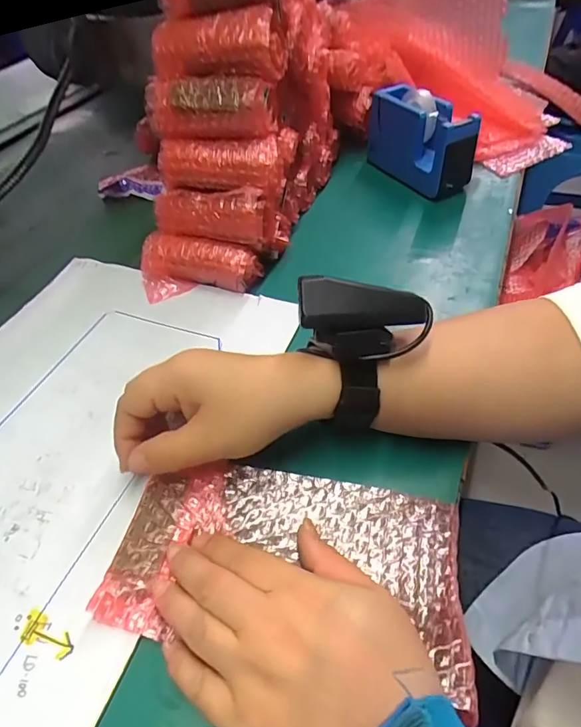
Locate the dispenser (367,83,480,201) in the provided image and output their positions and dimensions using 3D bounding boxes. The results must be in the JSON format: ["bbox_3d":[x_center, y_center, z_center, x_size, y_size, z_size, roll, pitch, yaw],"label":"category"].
[{"bbox_3d":[0.140,-0.251,0.518,0.049,0.084,0.143,-27,52,-19],"label":"dispenser"}]

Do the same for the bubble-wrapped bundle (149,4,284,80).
[{"bbox_3d":[-0.059,-0.259,0.371,0.102,0.040,0.041,7,49,10],"label":"bubble-wrapped bundle"}]

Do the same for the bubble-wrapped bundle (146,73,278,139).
[{"bbox_3d":[-0.068,-0.213,0.382,0.105,0.041,0.029,9,49,12],"label":"bubble-wrapped bundle"}]

